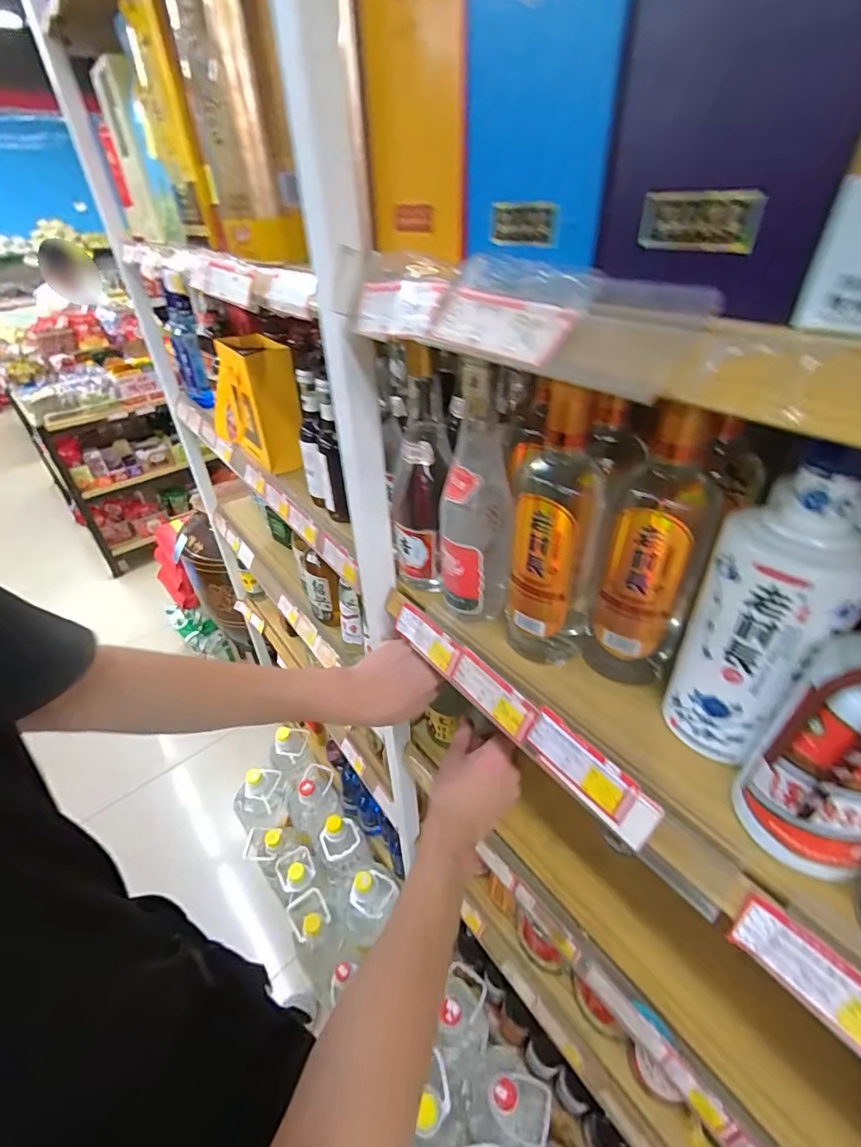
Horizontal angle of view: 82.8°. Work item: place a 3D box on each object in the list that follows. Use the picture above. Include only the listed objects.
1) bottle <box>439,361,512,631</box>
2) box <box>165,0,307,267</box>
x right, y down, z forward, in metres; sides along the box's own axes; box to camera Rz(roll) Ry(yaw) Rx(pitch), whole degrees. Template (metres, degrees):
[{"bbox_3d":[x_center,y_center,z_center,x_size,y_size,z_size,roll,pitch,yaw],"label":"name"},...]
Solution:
[{"bbox_3d":[0.041,-0.060,0.442,0.065,0.244,0.061,2,37,7],"label":"bottle"},{"bbox_3d":[-0.176,-0.425,0.428,0.058,0.248,0.100,-21,41,-22],"label":"box"}]

